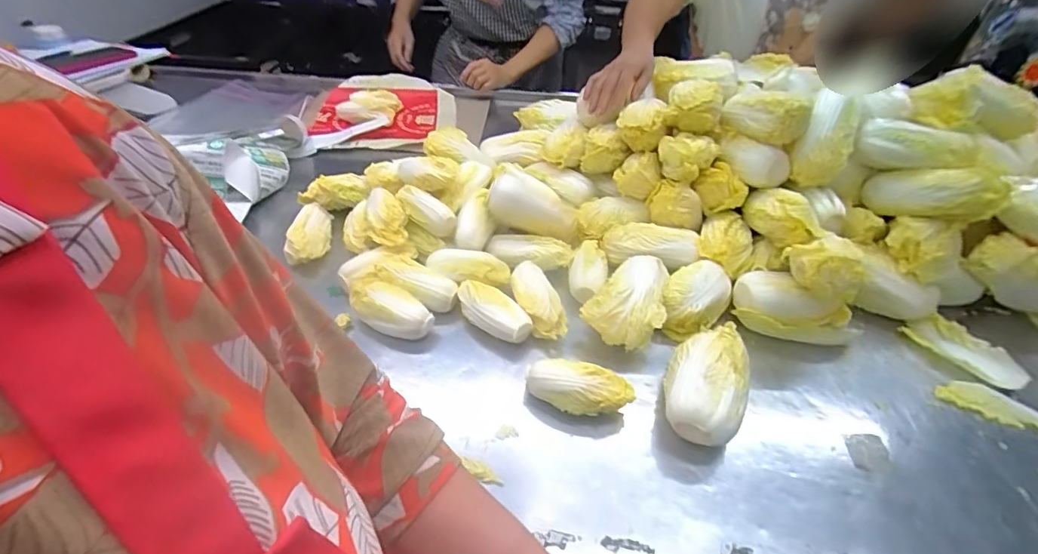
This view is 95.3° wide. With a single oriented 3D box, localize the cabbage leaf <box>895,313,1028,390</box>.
[{"bbox_3d":[0.564,0.089,0.596,0.066,0.015,0.122,-22,47,-26],"label":"cabbage leaf"}]

